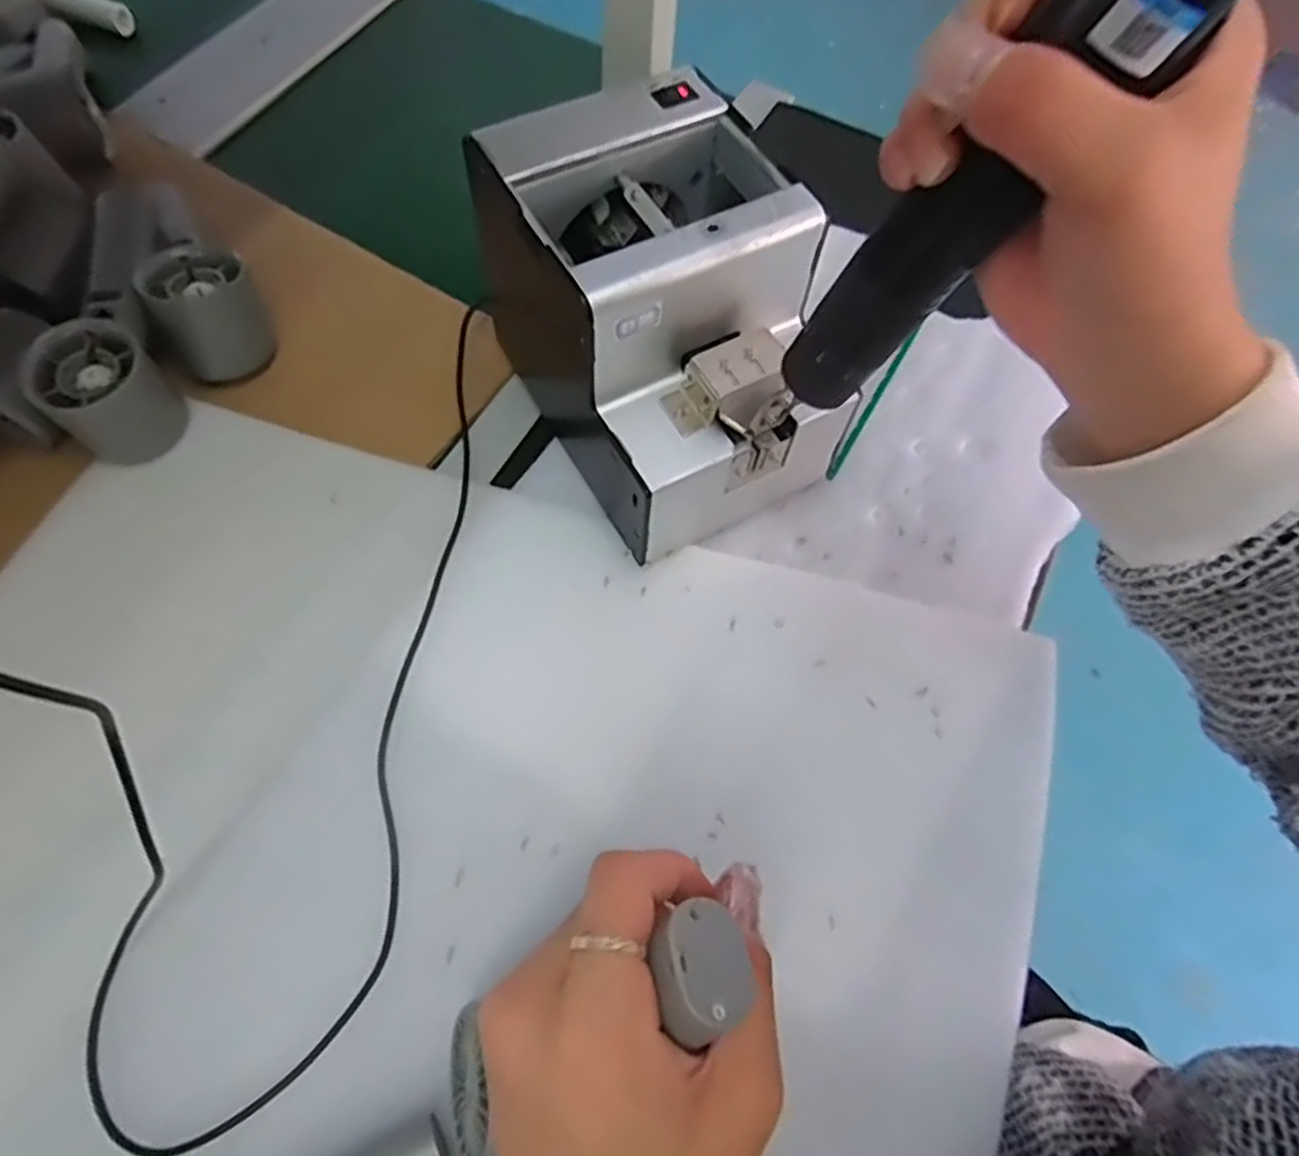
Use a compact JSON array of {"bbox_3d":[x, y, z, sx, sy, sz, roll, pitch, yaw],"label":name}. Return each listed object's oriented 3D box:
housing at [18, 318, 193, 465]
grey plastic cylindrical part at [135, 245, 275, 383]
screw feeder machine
[{"bbox_3d":[-0.285,-0.097,0.413,0.055,0.050,0.055,1,64,-2],"label":"housing"},{"bbox_3d":[-0.254,-0.155,0.455,0.053,0.056,0.057,1,64,-2],"label":"grey plastic cylindrical part"},{"bbox_3d":[0.013,-0.133,0.406,0.131,0.134,0.175,-26,68,-14],"label":"screw feeder machine"}]

